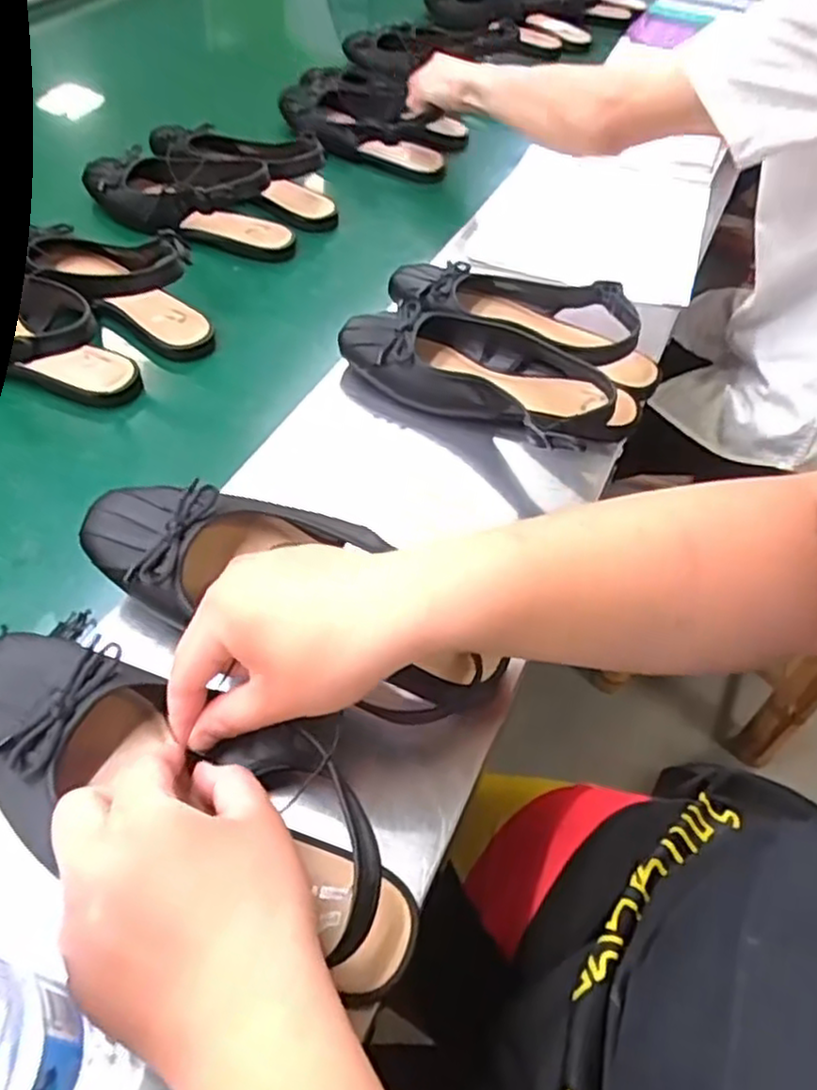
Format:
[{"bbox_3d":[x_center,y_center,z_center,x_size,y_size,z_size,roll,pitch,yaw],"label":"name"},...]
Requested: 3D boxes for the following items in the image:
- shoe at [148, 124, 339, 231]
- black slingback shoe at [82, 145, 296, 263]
[{"bbox_3d":[-0.186,-0.436,0.813,0.236,0.064,0.097,25,54,14],"label":"shoe"},{"bbox_3d":[-0.234,-0.368,0.752,0.243,0.071,0.105,26,54,15],"label":"black slingback shoe"}]

